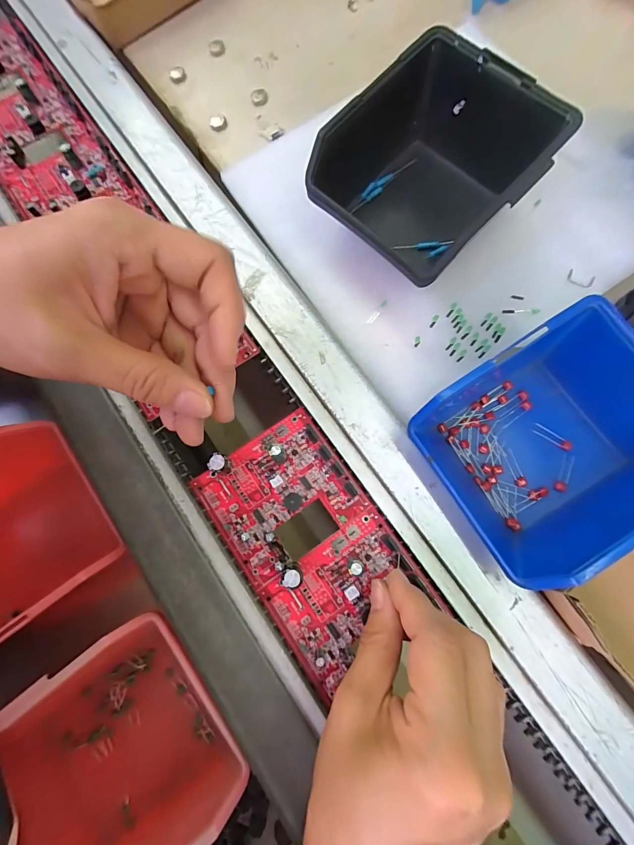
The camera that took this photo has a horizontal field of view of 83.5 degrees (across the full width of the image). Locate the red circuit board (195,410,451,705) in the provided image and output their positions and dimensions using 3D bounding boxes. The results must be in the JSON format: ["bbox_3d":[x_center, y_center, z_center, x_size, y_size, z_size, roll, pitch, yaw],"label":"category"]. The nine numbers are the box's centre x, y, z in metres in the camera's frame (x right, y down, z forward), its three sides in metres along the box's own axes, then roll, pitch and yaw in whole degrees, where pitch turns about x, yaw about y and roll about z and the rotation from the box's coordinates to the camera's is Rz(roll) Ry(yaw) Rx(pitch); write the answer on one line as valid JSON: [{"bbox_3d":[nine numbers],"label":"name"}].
[{"bbox_3d":[-0.005,0.074,0.229,0.092,0.021,0.151,-36,80,-7],"label":"red circuit board"}]

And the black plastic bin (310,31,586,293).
[{"bbox_3d":[0.076,-0.169,0.250,0.120,0.072,0.131,43,81,9],"label":"black plastic bin"}]

